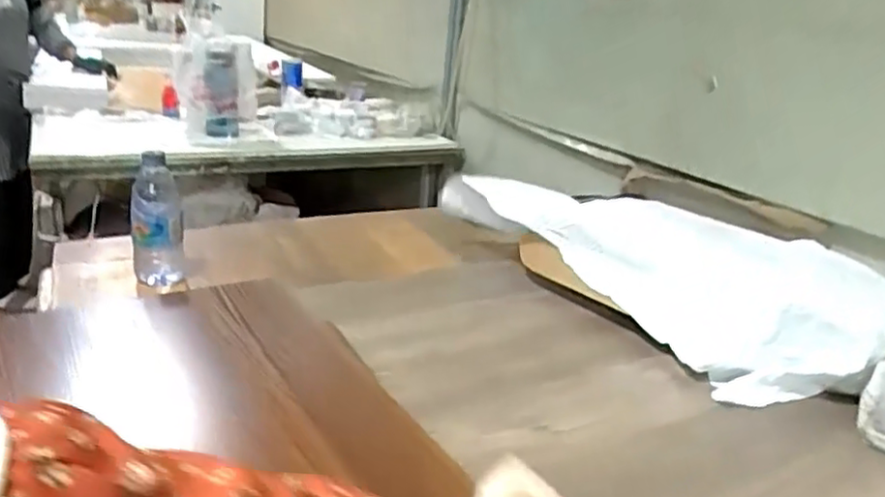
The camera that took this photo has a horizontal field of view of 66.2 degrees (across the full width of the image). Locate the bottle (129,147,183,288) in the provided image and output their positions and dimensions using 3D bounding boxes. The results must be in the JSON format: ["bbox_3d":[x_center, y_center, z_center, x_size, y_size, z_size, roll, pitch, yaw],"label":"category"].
[{"bbox_3d":[-0.409,-0.039,0.967,0.070,0.194,0.057,-9,22,-24],"label":"bottle"}]

